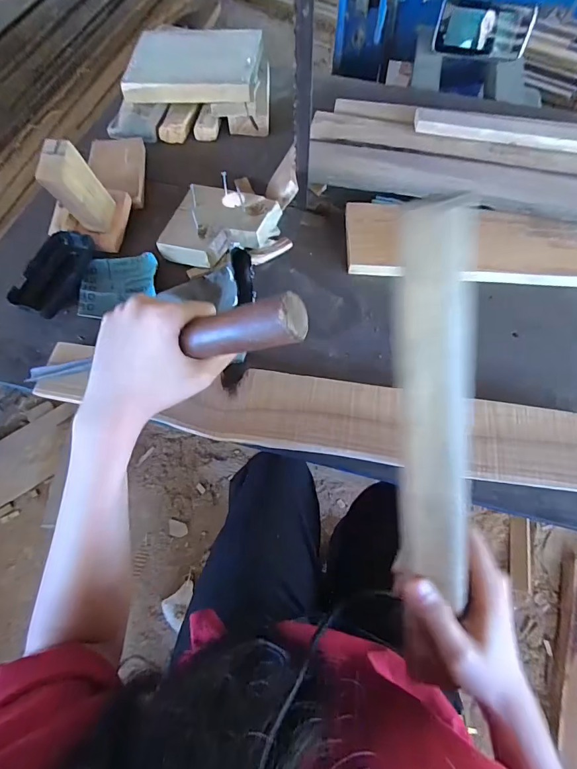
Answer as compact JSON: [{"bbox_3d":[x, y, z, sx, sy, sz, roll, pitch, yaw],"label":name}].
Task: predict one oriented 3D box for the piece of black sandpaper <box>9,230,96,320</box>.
[{"bbox_3d":[-0.255,-0.125,0.438,0.056,0.020,0.106,9,63,4],"label":"piece of black sandpaper"}]

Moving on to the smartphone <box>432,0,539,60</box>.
[{"bbox_3d":[0.333,-0.608,0.676,0.153,0.075,0.010,17,33,12],"label":"smartphone"}]

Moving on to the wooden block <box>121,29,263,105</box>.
[{"bbox_3d":[-0.128,-0.440,0.545,0.180,0.030,0.136,-3,63,-2],"label":"wooden block"}]

